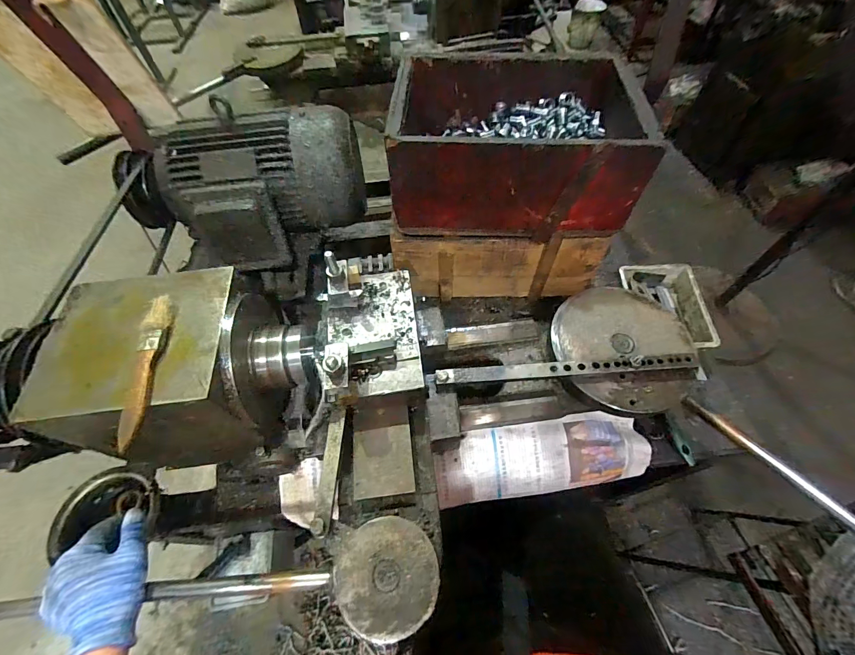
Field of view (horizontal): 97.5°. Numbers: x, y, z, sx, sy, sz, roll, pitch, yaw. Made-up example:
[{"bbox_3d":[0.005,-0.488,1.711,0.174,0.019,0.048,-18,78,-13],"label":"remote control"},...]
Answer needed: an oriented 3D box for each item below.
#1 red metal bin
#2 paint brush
[{"bbox_3d":[0.128,-0.282,0.580,0.339,0.148,0.242,2,57,5],"label":"red metal bin"},{"bbox_3d":[-0.257,0.034,0.342,0.020,0.014,0.151,-7,57,-1],"label":"paint brush"}]

